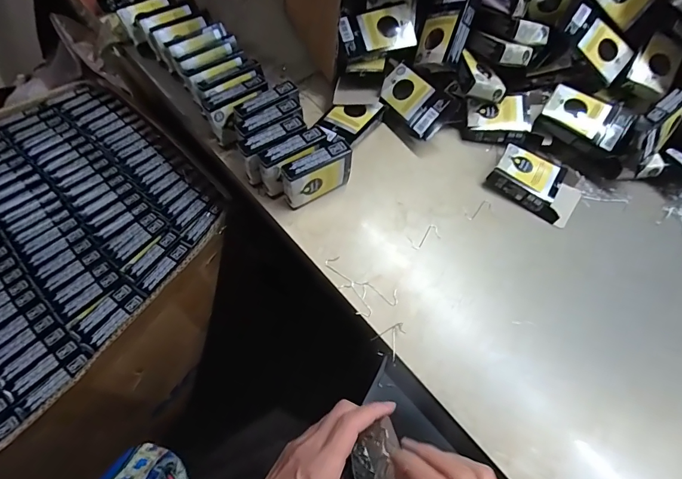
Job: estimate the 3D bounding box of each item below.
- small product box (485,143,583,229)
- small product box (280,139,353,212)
[{"bbox_3d":[0.221,-0.063,0.443,0.095,0.029,0.059,34,67,13],"label":"small product box"},{"bbox_3d":[-0.024,-0.064,0.409,0.075,0.061,0.023,-26,68,-15],"label":"small product box"}]

